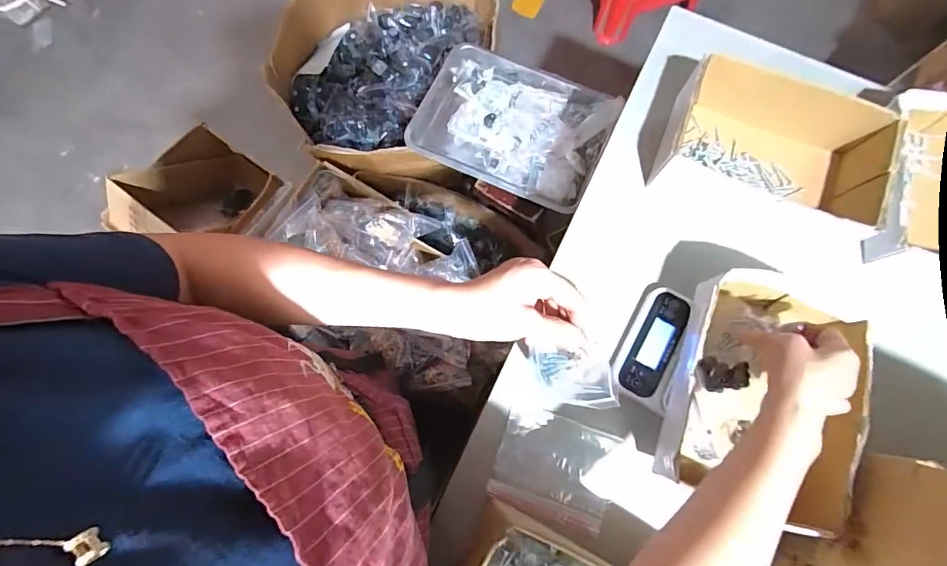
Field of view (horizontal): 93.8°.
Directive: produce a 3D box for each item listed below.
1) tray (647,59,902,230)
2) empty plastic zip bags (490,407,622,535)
[{"bbox_3d":[0.389,-0.162,0.595,0.264,0.114,0.173,24,78,5],"label":"tray"},{"bbox_3d":[0.096,0.218,0.528,0.136,0.014,0.112,19,78,4],"label":"empty plastic zip bags"}]

